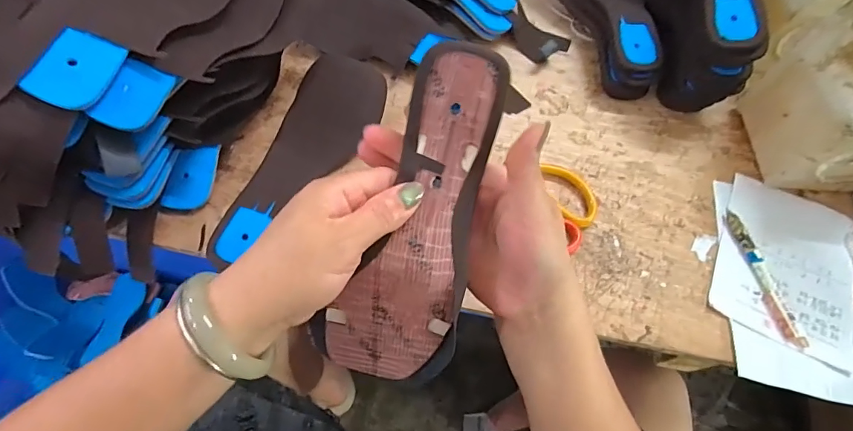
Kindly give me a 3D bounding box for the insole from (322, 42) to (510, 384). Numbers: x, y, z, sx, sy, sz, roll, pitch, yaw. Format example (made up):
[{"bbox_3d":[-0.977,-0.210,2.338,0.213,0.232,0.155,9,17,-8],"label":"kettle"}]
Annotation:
[{"bbox_3d":[-0.005,0.014,0.278,0.081,0.033,0.233,18,104,6],"label":"insole"}]

